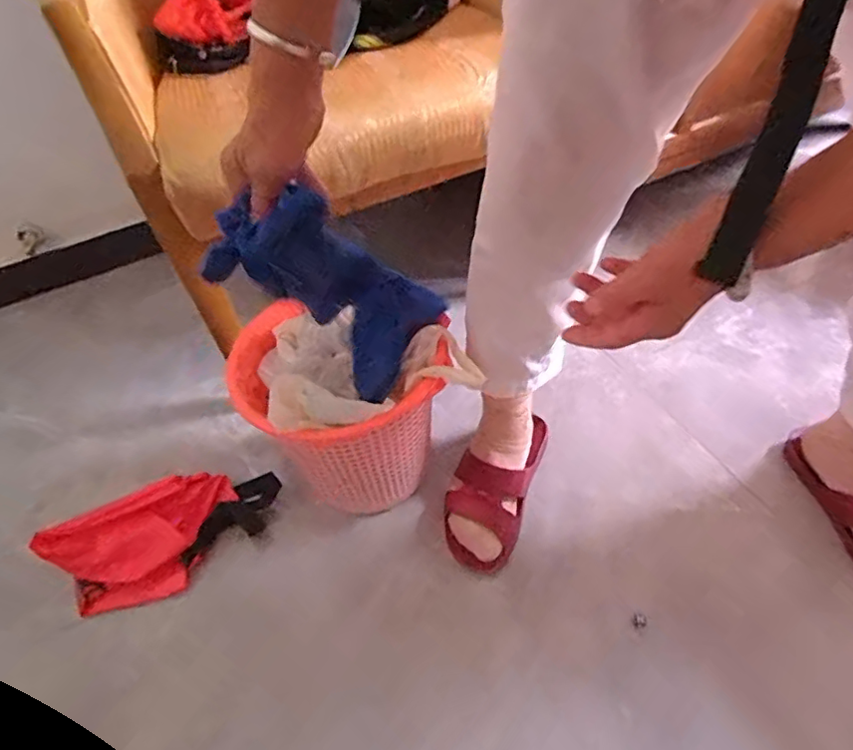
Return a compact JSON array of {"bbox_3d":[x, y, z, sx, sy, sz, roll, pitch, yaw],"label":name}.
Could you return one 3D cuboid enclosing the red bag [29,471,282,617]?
[{"bbox_3d":[-0.334,0.199,0.755,0.273,0.099,0.135,-27,51,-17],"label":"red bag"}]

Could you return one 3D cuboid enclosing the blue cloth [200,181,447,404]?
[{"bbox_3d":[-0.091,-0.079,0.575,0.129,0.274,0.060,-48,56,5],"label":"blue cloth"}]

